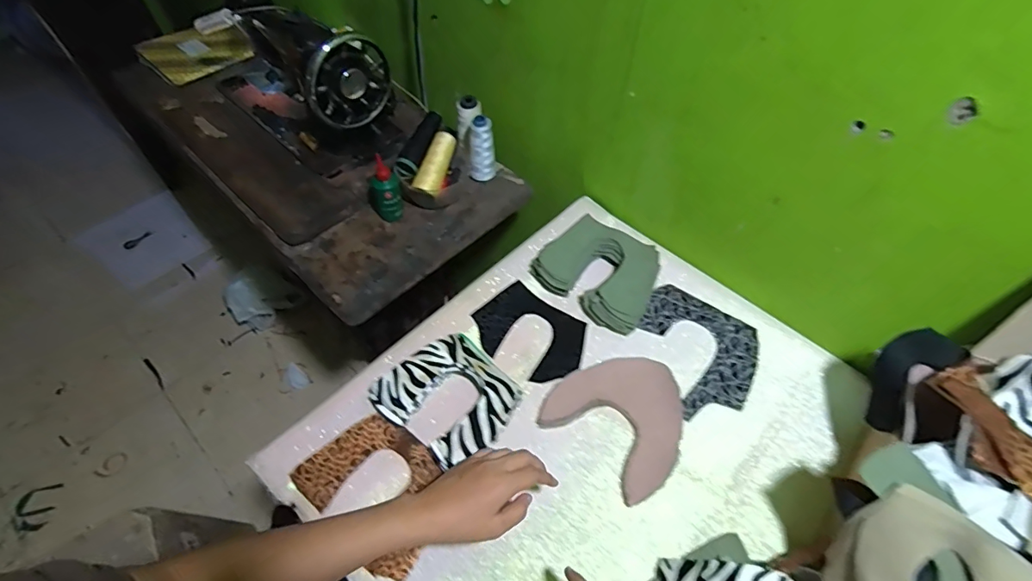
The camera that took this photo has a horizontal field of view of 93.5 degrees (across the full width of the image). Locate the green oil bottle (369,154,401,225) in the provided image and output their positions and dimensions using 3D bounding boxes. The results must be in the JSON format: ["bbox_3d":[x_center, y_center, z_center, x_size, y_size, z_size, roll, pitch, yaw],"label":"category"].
[{"bbox_3d":[-0.210,-0.160,0.772,0.050,0.108,0.053,-19,57,-13],"label":"green oil bottle"}]

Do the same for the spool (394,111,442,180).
[{"bbox_3d":[-0.155,-0.238,0.792,0.037,0.034,0.125,26,82,17],"label":"spool"}]

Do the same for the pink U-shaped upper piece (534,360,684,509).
[{"bbox_3d":[0.136,0.150,0.606,0.161,0.010,0.163,37,63,23],"label":"pink U-shaped upper piece"}]

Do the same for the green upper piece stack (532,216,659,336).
[{"bbox_3d":[0.120,-0.031,0.711,0.171,0.047,0.139,27,59,18],"label":"green upper piece stack"}]

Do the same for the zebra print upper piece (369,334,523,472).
[{"bbox_3d":[-0.080,0.135,0.597,0.141,0.043,0.142,-36,62,-22],"label":"zebra print upper piece"}]

